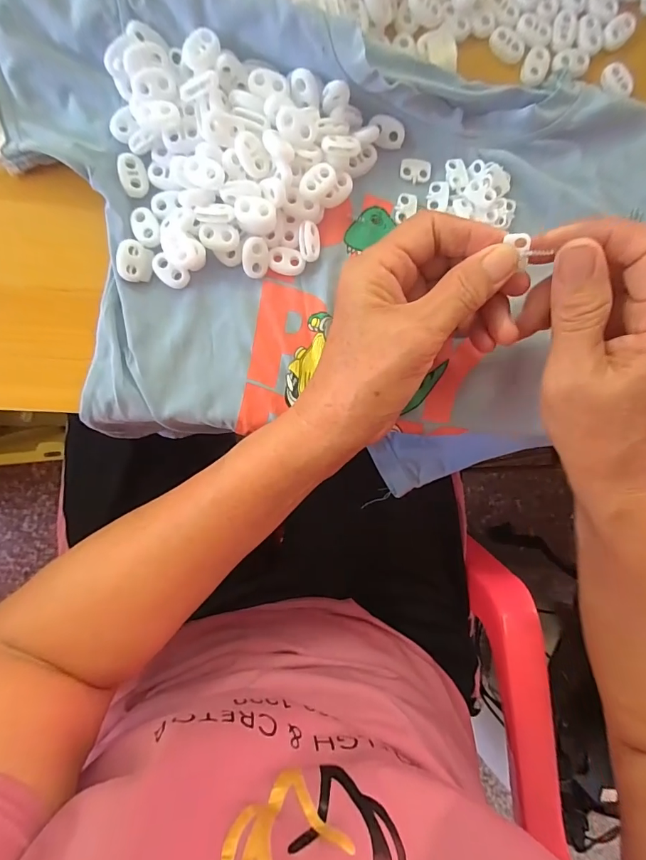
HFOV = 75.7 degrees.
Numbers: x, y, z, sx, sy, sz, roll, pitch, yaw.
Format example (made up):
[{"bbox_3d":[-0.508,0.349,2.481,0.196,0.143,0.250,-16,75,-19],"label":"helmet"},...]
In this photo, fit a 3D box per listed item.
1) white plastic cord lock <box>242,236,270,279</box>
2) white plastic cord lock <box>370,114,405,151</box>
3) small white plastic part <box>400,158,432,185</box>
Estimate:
[{"bbox_3d":[-0.040,-0.101,0.244,0.016,0.005,0.022,0,116,-21],"label":"white plastic cord lock"},{"bbox_3d":[0.038,-0.175,0.245,0.021,0.004,0.015,9,128,-9],"label":"white plastic cord lock"},{"bbox_3d":[0.057,-0.158,0.253,0.019,0.004,0.014,2,95,-5],"label":"small white plastic part"}]

